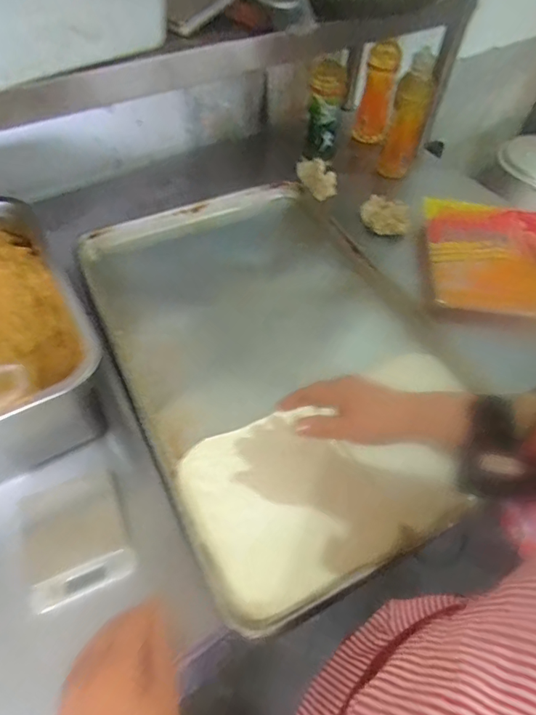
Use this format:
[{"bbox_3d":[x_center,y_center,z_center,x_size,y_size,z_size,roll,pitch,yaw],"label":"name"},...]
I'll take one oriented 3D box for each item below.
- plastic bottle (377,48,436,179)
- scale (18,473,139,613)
[{"bbox_3d":[0.278,-0.477,0.907,0.070,0.217,0.080,17,54,9],"label":"plastic bottle"},{"bbox_3d":[-0.215,0.197,0.507,0.105,0.021,0.129,-19,57,-17],"label":"scale"}]

